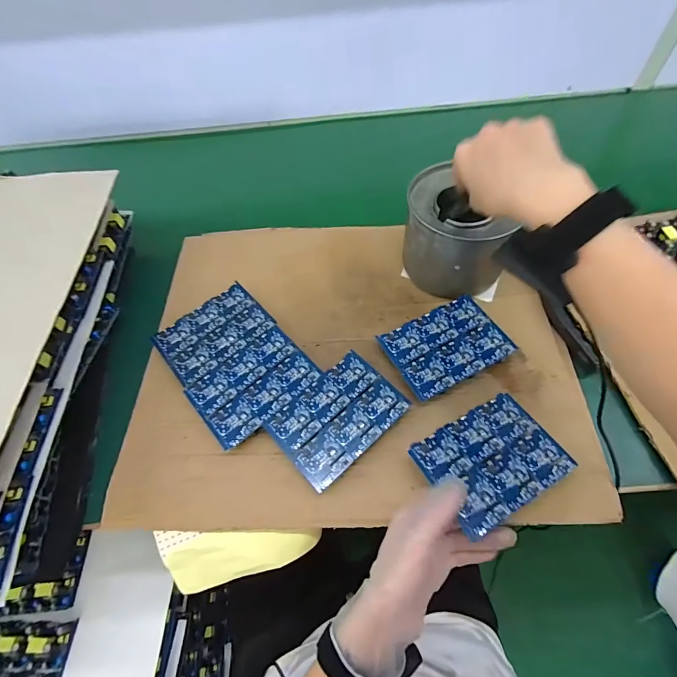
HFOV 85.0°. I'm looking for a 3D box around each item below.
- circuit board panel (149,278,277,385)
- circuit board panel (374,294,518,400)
[{"bbox_3d":[-0.159,-0.010,0.473,0.132,0.004,0.092,-37,63,-18],"label":"circuit board panel"},{"bbox_3d":[0.129,0.008,0.443,0.132,0.014,0.092,-25,58,-12],"label":"circuit board panel"}]

